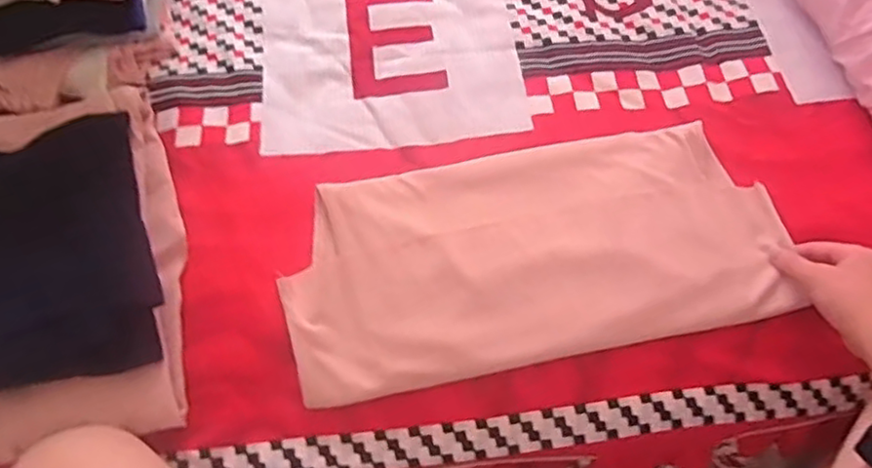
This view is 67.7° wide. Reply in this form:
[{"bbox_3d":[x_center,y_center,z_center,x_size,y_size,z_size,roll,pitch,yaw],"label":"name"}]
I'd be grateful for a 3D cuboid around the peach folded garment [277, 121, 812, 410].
[{"bbox_3d":[0.091,0.016,0.641,0.473,0.029,0.217,-12,64,-7],"label":"peach folded garment"}]

